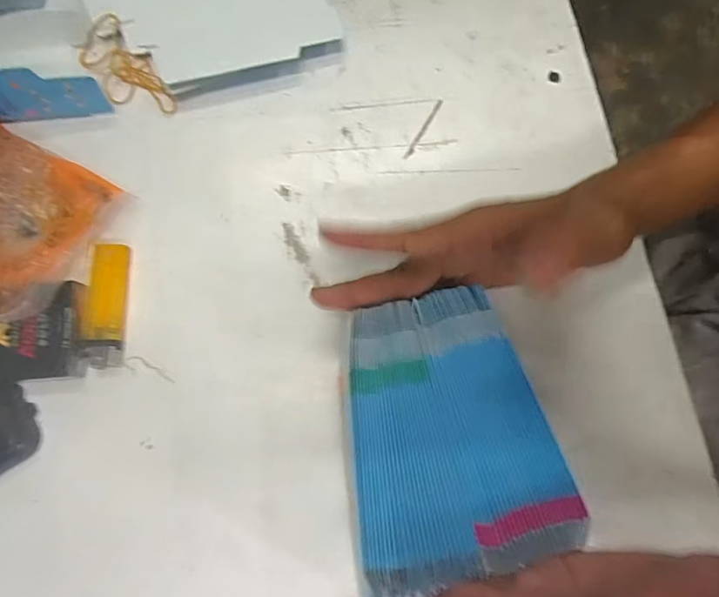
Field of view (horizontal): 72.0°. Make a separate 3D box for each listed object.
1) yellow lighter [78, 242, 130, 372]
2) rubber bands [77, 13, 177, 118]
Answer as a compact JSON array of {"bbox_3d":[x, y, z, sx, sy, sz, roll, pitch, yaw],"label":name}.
[{"bbox_3d":[-0.166,0.004,0.323,0.023,0.008,0.081,2,79,-1],"label":"yellow lighter"},{"bbox_3d":[-0.170,-0.165,0.359,0.041,0.012,0.086,-38,82,-8],"label":"rubber bands"}]

